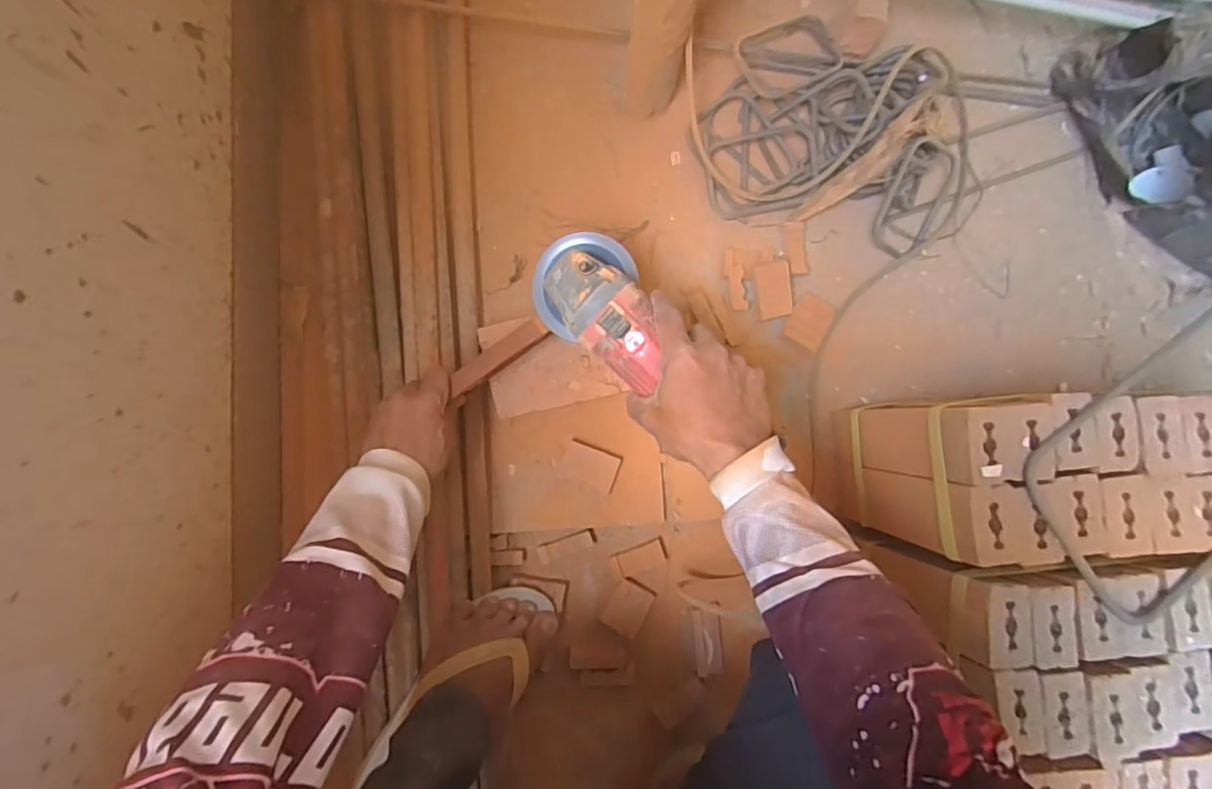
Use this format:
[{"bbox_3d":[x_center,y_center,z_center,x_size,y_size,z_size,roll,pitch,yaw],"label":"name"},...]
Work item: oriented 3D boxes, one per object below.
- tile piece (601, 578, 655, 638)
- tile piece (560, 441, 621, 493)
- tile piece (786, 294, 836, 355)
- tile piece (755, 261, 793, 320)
[{"bbox_3d":[0.026,0.242,0.639,0.043,0.011,0.054,31,82,-1],"label":"tile piece"},{"bbox_3d":[-0.017,0.083,0.638,0.059,0.011,0.043,18,83,-3],"label":"tile piece"},{"bbox_3d":[0.247,-0.088,0.682,0.048,0.007,0.062,31,82,-1],"label":"tile piece"},{"bbox_3d":[0.198,-0.123,0.662,0.038,0.006,0.064,-7,93,10],"label":"tile piece"}]

